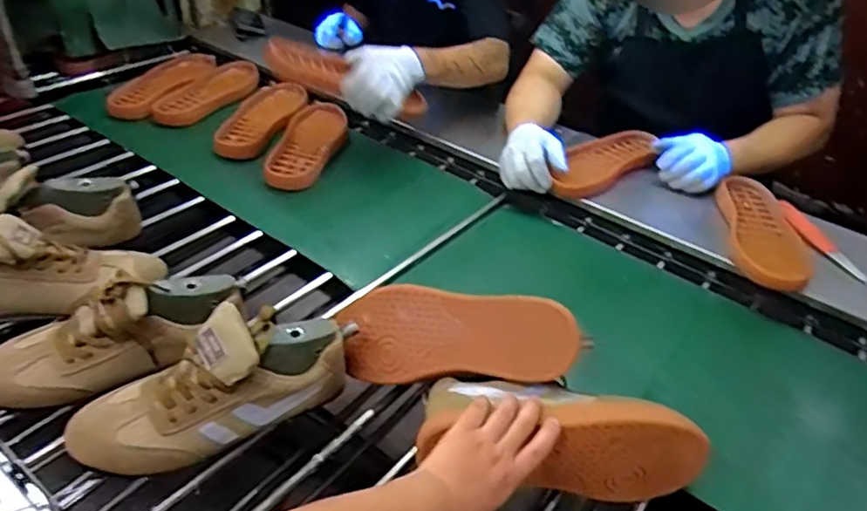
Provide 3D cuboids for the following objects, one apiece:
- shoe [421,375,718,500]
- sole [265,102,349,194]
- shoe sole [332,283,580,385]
[{"bbox_3d":[0.129,0.187,0.616,0.276,0.094,0.098,12,40,6],"label":"shoe"},{"bbox_3d":[-0.226,-0.217,1.157,0.107,0.035,0.295,9,41,5],"label":"sole"},{"bbox_3d":[0.020,0.084,0.671,0.260,0.105,0.019,-7,-6,23],"label":"shoe sole"}]

